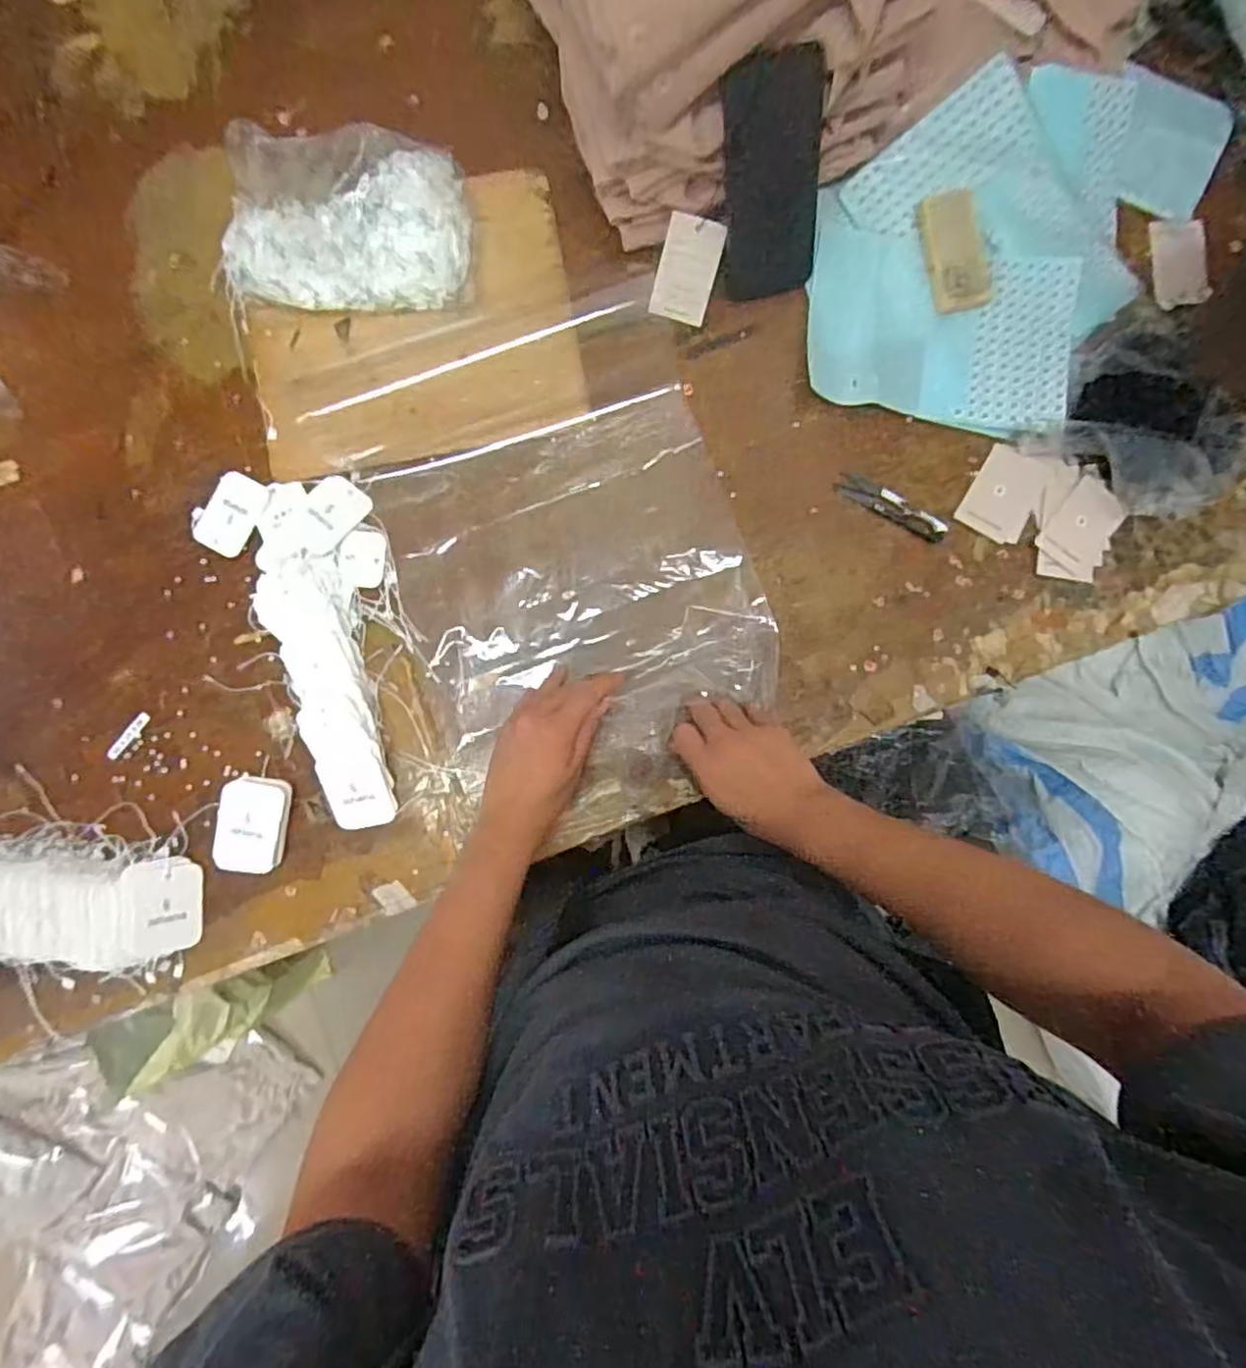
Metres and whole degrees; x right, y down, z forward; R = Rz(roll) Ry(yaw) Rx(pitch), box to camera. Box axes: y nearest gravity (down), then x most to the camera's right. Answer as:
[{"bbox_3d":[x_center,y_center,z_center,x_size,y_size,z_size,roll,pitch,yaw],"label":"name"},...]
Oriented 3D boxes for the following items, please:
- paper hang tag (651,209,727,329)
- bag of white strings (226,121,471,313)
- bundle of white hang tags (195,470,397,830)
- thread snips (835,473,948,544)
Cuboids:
[{"bbox_3d":[0.056,-0.359,0.573,0.050,0.006,0.077,19,111,6],"label":"paper hang tag"},{"bbox_3d":[-0.237,-0.380,0.536,0.214,0.100,0.114,-8,88,-1],"label":"bag of white strings"},{"bbox_3d":[-0.247,-0.045,0.562,0.135,0.031,0.315,-28,89,-2],"label":"bundle of white hang tags"},{"bbox_3d":[0.237,-0.156,0.581,0.102,0.009,0.024,29,88,0],"label":"thread snips"}]

